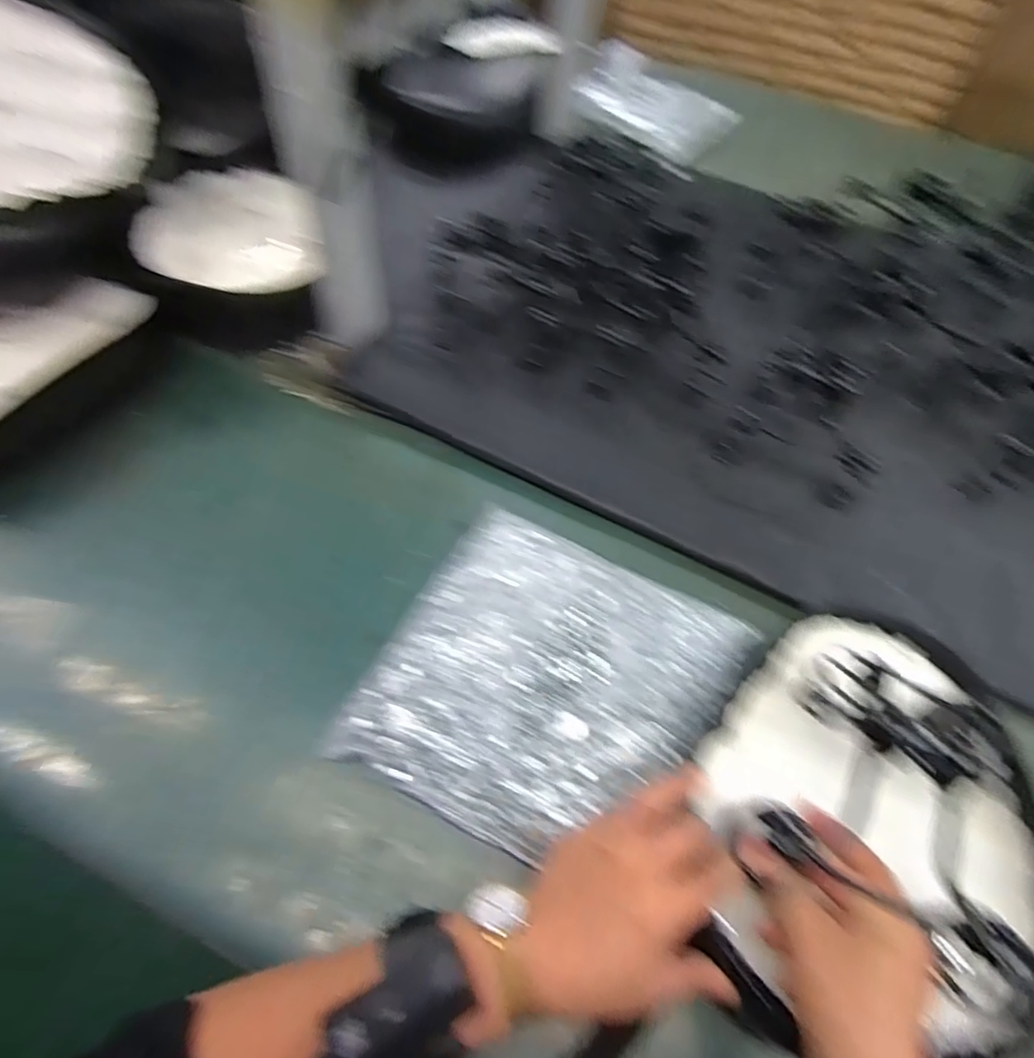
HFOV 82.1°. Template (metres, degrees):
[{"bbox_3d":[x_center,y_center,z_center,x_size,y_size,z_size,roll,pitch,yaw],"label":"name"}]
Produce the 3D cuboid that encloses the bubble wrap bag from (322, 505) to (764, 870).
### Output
[{"bbox_3d":[0.029,0.117,0.461,0.247,0.026,0.237,26,58,12],"label":"bubble wrap bag"}]

